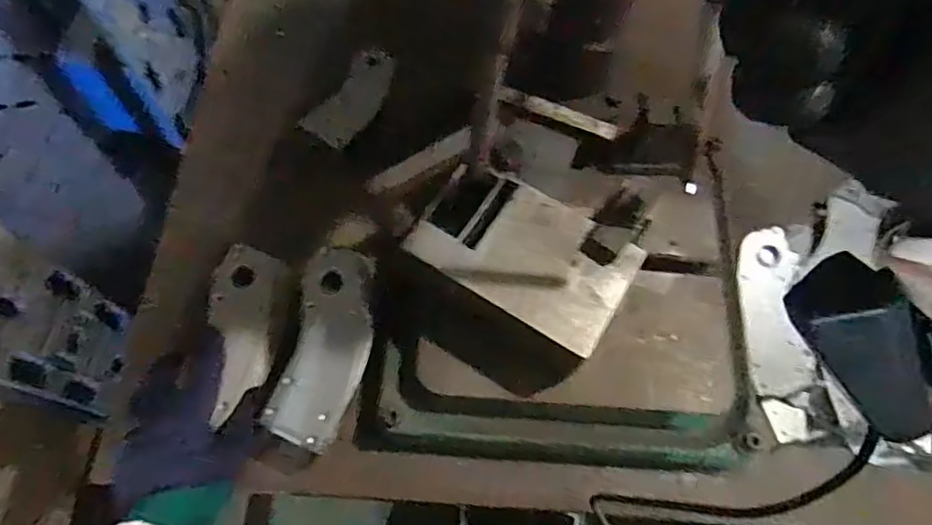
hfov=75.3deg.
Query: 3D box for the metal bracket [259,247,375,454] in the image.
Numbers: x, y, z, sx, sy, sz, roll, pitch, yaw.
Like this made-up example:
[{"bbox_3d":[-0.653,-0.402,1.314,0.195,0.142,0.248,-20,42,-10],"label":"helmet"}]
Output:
[{"bbox_3d":[-0.130,0.079,0.570,0.071,0.038,0.181,12,68,2],"label":"metal bracket"}]

